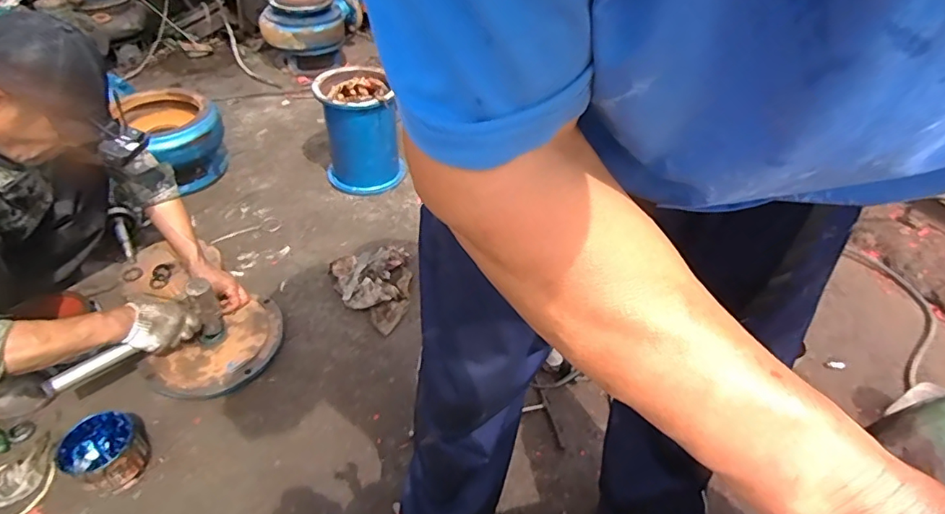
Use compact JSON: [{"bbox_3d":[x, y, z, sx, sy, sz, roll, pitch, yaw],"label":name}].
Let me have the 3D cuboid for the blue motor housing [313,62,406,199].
[{"bbox_3d":[-0.359,-0.391,1.644,0.219,0.330,0.246,-13,43,-16],"label":"blue motor housing"}]

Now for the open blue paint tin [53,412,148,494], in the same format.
[{"bbox_3d":[-0.705,0.383,1.003,0.133,0.098,0.135,-22,46,-24],"label":"open blue paint tin"}]

